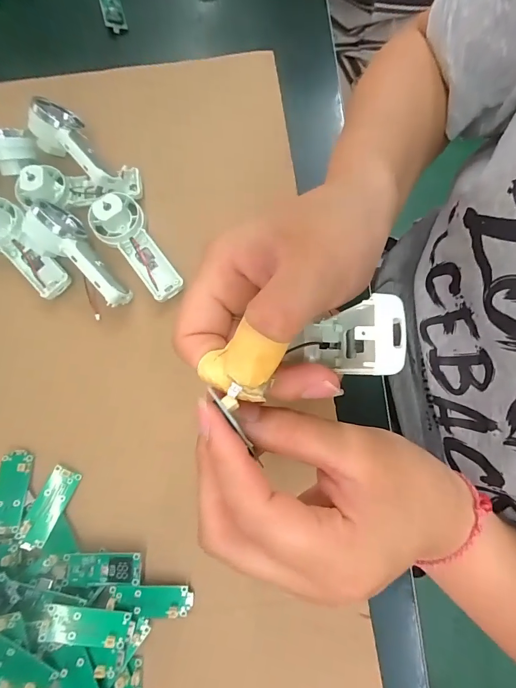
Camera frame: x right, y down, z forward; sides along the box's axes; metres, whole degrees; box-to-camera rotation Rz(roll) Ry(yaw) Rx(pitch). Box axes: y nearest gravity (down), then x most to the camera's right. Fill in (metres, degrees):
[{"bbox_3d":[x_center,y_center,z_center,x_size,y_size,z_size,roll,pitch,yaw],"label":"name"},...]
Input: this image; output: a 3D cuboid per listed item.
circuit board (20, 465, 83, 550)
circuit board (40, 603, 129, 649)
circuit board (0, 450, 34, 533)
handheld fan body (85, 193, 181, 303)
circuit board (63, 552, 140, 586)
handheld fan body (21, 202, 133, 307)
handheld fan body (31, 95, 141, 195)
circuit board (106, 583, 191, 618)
[{"bbox_3d":[-0.138,0.107,0.234,0.020,0.007,0.049,21,77,4],"label":"circuit board"},{"bbox_3d":[-0.102,0.166,0.210,0.048,0.004,0.018,13,65,-8],"label":"circuit board"},{"bbox_3d":[-0.163,0.097,0.235,0.019,0.004,0.049,7,67,-15],"label":"circuit board"},{"bbox_3d":[-0.089,-0.071,0.267,0.037,0.019,0.086,-36,92,-9],"label":"handheld fan body"},{"bbox_3d":[-0.097,0.140,0.221,0.046,0.004,0.017,1,76,-1],"label":"circuit board"},{"bbox_3d":[-0.131,-0.063,0.259,0.036,0.032,0.092,-42,80,-10],"label":"handheld fan body"},{"bbox_3d":[-0.138,-0.150,0.284,0.104,0.045,0.044,43,80,8],"label":"handheld fan body"},{"bbox_3d":[-0.066,0.159,0.219,0.050,0.006,0.017,5,76,0],"label":"circuit board"}]

